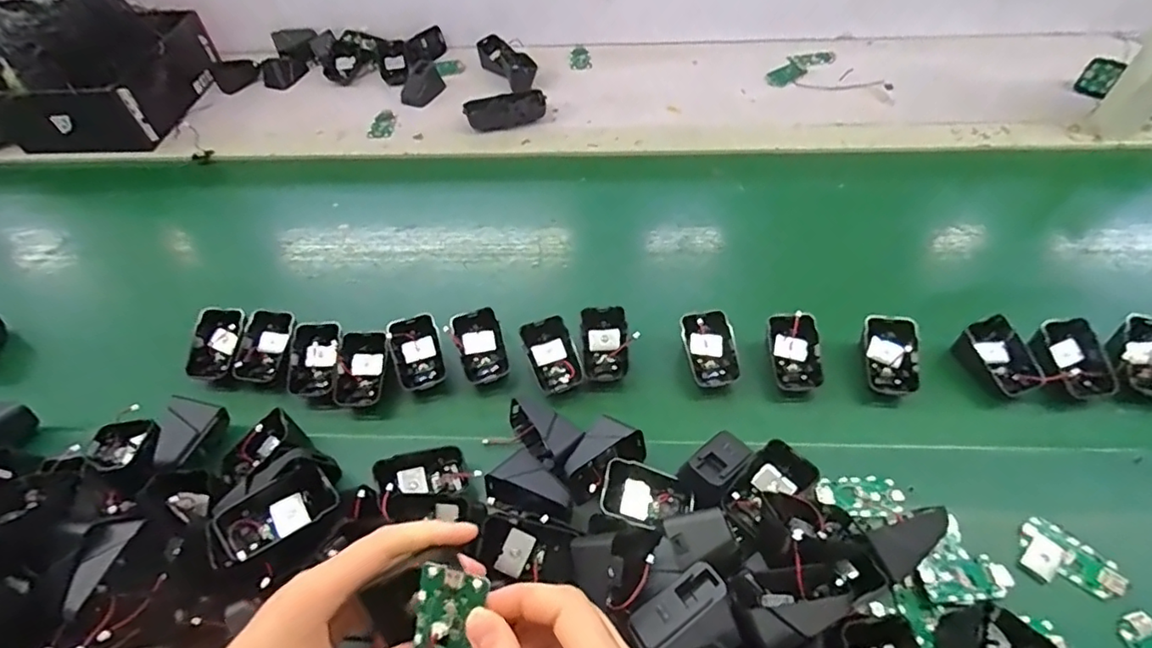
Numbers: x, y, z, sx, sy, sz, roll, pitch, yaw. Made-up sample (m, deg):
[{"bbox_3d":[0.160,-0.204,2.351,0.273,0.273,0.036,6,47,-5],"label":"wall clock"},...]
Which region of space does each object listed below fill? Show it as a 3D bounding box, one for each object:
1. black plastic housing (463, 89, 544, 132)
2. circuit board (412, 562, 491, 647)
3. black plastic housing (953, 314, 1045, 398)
[{"bbox_3d":[-0.095,-0.293,0.778,0.109,0.030,0.039,-16,53,-8],"label":"black plastic housing"},{"bbox_3d":[-0.060,0.142,0.259,0.032,0.007,0.064,10,98,12],"label":"circuit board"},{"bbox_3d":[0.379,0.031,0.504,0.040,0.043,0.065,-21,53,-11],"label":"black plastic housing"}]

